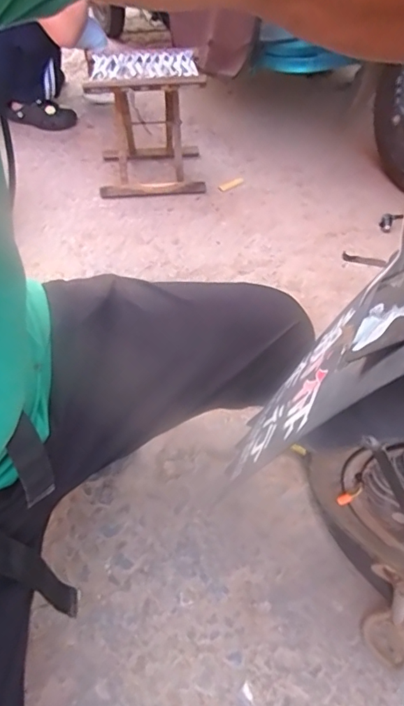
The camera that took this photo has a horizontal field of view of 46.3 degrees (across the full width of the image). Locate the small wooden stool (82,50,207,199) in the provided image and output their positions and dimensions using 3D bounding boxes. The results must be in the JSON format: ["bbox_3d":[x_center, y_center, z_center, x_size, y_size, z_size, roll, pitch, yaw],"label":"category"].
[{"bbox_3d":[-0.152,-0.649,1.345,0.294,0.309,0.264,-3,49,-3],"label":"small wooden stool"}]

